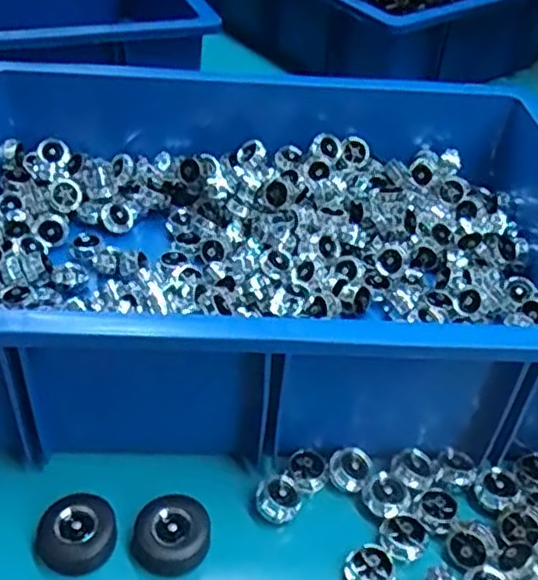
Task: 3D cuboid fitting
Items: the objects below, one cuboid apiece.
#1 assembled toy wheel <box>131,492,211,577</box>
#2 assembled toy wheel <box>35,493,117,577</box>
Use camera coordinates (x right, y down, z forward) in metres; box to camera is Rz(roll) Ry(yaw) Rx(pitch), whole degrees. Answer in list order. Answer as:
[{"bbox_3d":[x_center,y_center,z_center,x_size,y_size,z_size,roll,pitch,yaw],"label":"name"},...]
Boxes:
[{"bbox_3d":[-0.048,0.125,0.358,0.038,0.018,0.036,1,41,-1],"label":"assembled toy wheel"},{"bbox_3d":[-0.097,0.121,0.354,0.038,0.015,0.037,1,41,-1],"label":"assembled toy wheel"}]

